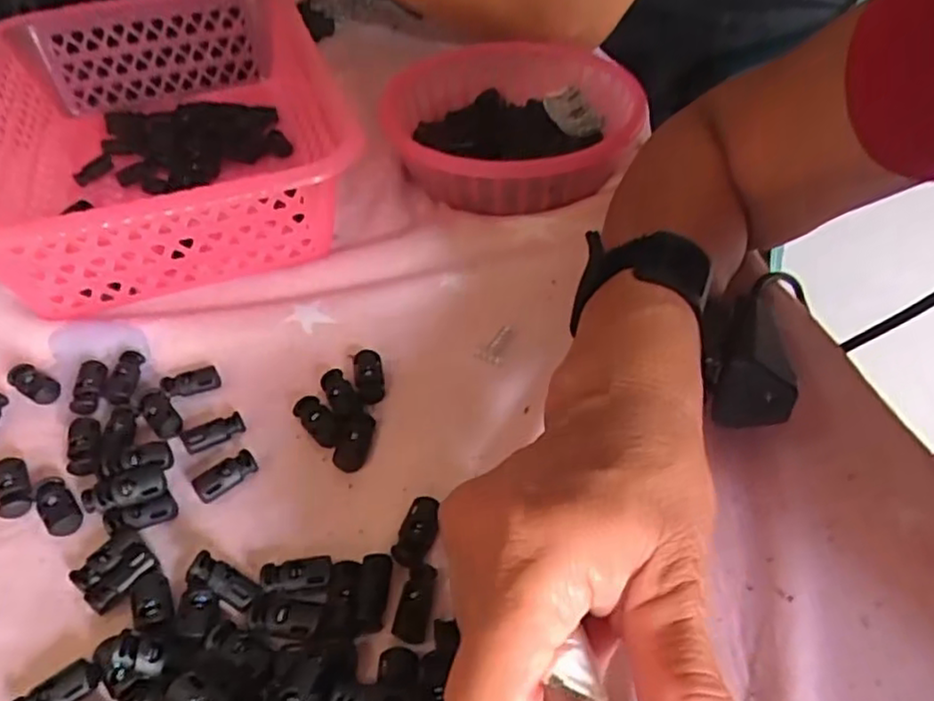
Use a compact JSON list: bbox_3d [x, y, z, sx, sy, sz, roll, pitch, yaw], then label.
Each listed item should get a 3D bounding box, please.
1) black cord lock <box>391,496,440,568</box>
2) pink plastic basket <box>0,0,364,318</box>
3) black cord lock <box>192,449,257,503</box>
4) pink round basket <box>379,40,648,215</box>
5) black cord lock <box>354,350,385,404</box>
[{"bbox_3d":[-0.020,0.073,0.277,0.014,0.006,0.028,15,61,15],"label":"black cord lock"},{"bbox_3d":[-0.199,-0.145,0.449,0.209,0.074,0.288,-14,47,-11],"label":"pink plastic basket"},{"bbox_3d":[-0.106,0.055,0.301,0.013,0.007,0.027,34,56,29],"label":"black cord lock"},{"bbox_3d":[0.035,-0.153,0.469,0.159,0.049,0.164,-1,46,1],"label":"pink round basket"},{"bbox_3d":[-0.048,0.012,0.335,0.014,0.006,0.030,-9,47,-7],"label":"black cord lock"}]

